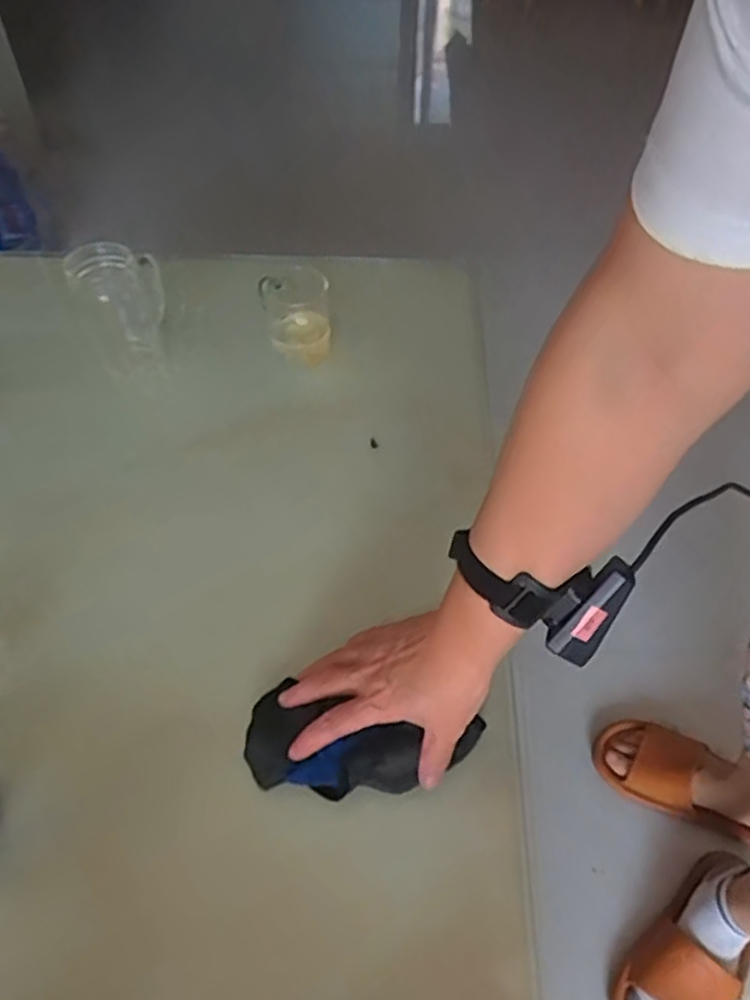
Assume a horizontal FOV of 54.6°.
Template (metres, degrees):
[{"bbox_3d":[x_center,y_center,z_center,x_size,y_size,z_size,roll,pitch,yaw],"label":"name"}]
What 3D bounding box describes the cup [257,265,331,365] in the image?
[{"bbox_3d":[-0.089,-0.214,0.830,0.072,0.086,0.080,-12,52,-9],"label":"cup"}]

